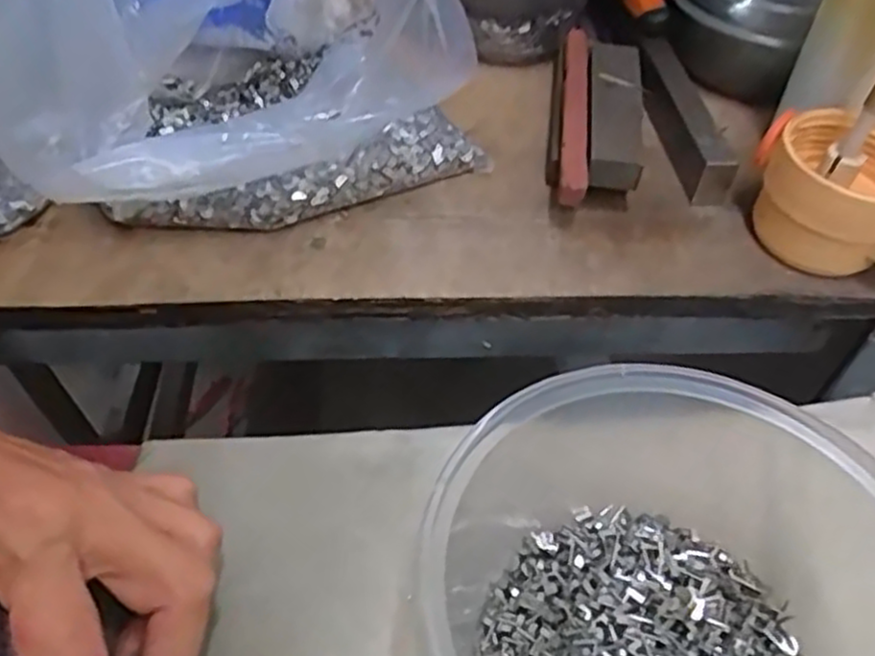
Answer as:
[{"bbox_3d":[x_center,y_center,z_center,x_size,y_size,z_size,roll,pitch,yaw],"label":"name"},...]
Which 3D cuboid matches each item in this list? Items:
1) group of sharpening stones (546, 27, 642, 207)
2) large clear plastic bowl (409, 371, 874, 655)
[{"bbox_3d":[0.078,-0.100,0.377,0.042,0.035,0.126,8,48,3],"label":"group of sharpening stones"},{"bbox_3d":[0.065,0.080,0.213,0.133,0.059,0.130,2,48,-3],"label":"large clear plastic bowl"}]

